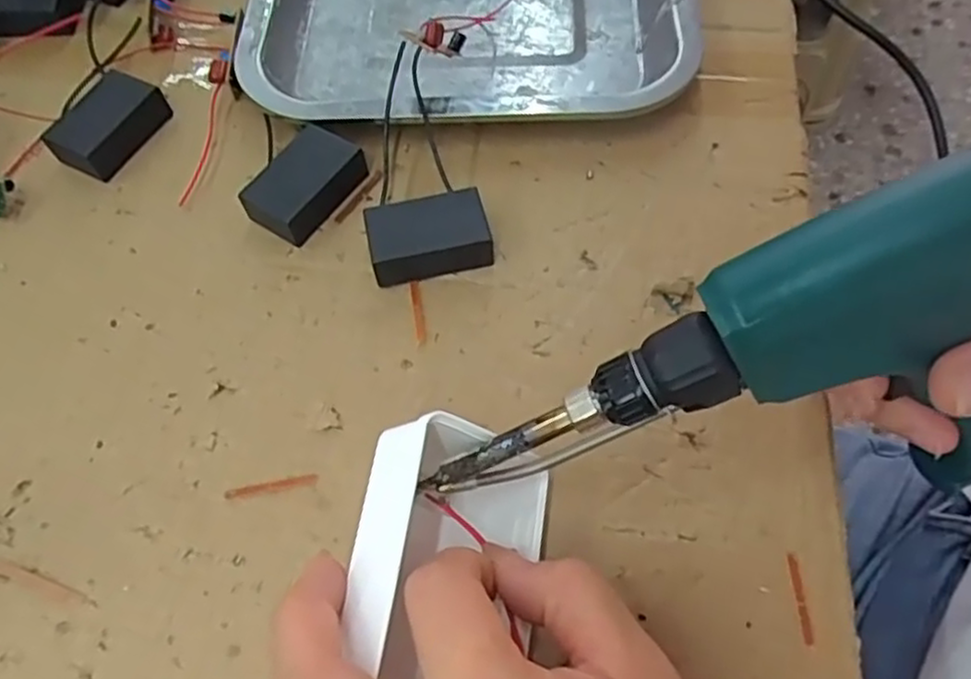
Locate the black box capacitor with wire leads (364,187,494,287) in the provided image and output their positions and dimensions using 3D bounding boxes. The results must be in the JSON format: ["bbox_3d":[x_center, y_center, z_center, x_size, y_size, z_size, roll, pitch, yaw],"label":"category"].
[{"bbox_3d":[-0.023,-0.041,0.290,0.047,0.018,0.032,-14,63,-5],"label":"black box capacitor with wire leads"}]

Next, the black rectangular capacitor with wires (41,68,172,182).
[{"bbox_3d":[-0.173,-0.099,0.329,0.034,0.016,0.048,25,66,15],"label":"black rectangular capacitor with wires"}]

